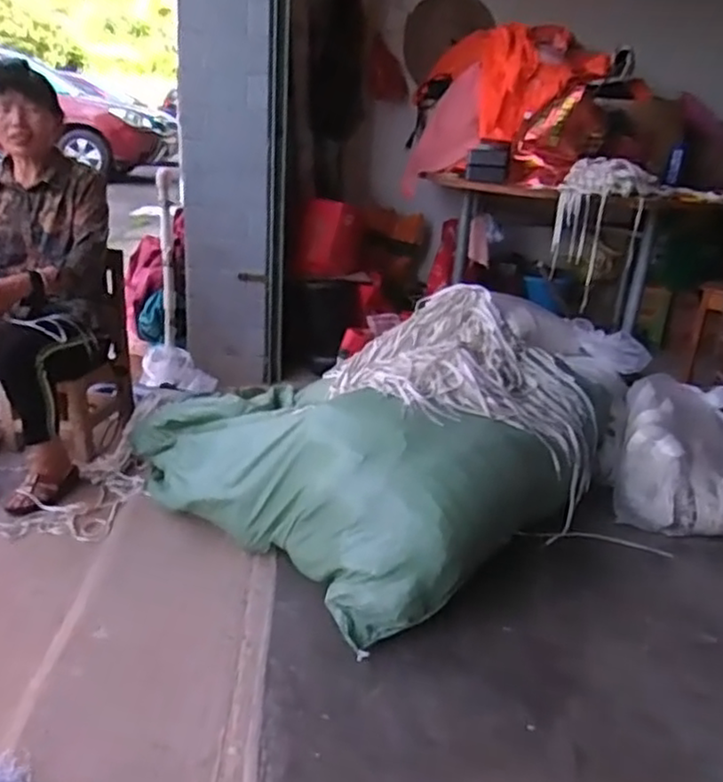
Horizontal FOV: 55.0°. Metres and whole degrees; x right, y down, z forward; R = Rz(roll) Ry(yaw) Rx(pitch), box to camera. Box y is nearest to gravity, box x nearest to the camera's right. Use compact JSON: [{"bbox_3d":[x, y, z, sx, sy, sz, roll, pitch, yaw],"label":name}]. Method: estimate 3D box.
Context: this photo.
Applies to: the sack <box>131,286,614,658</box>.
[{"bbox_3d":[-0.046,0.041,1.744,1.034,0.421,0.822,23,28,38],"label":"sack"}]

